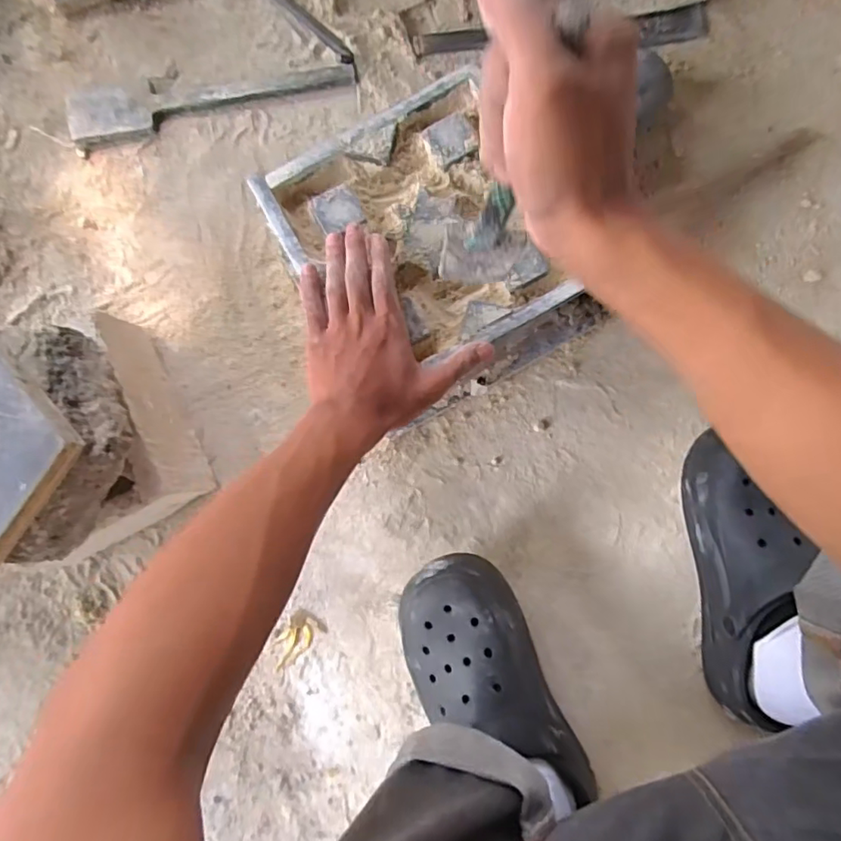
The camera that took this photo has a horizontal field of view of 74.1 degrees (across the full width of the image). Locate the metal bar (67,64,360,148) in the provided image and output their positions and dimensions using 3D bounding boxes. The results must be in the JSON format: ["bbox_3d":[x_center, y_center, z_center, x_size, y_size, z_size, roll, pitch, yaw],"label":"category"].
[{"bbox_3d":[-0.237,-0.367,0.626,0.320,0.013,0.061,-10,87,1],"label":"metal bar"}]

